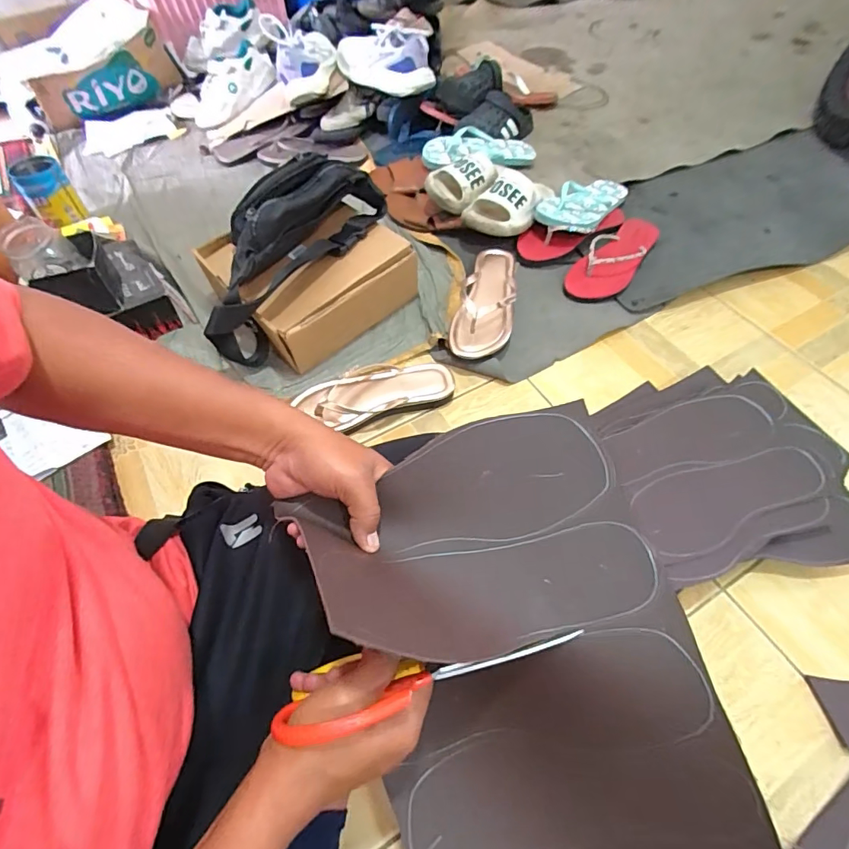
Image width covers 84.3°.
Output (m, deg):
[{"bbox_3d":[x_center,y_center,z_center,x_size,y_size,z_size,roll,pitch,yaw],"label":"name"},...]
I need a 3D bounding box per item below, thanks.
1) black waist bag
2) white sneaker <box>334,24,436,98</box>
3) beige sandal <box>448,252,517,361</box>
[{"bbox_3d":[-0.208,-0.271,0.728,0.136,0.135,0.369,30,61,19],"label":"black waist bag"},{"bbox_3d":[-0.092,-0.790,1.003,0.231,0.095,0.091,39,65,24],"label":"white sneaker"},{"bbox_3d":[0.104,-0.207,0.780,0.093,0.051,0.248,10,56,8],"label":"beige sandal"}]

